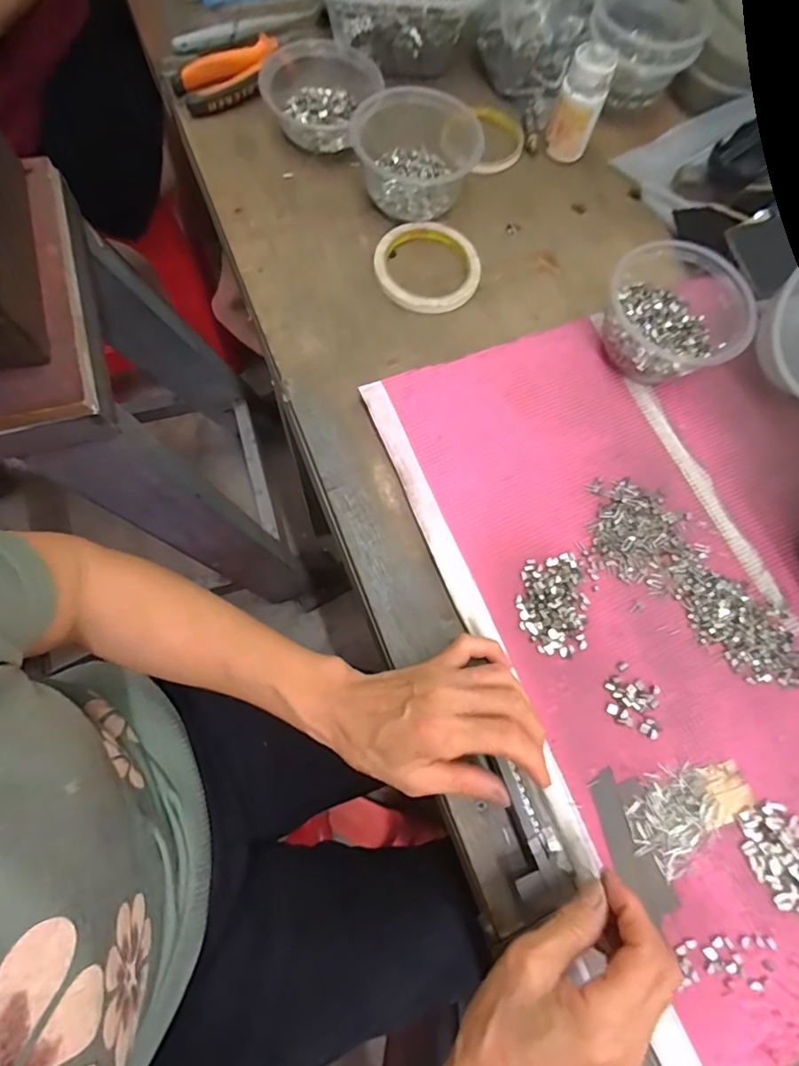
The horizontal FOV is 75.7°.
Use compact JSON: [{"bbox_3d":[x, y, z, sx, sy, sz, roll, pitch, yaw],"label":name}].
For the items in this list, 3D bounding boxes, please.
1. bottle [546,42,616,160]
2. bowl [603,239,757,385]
[{"bbox_3d":[0.177,-0.418,0.506,0.041,0.080,0.044,0,74,-1],"label":"bottle"},{"bbox_3d":[0.237,-0.191,0.437,0.117,0.060,0.135,35,73,7],"label":"bowl"}]

